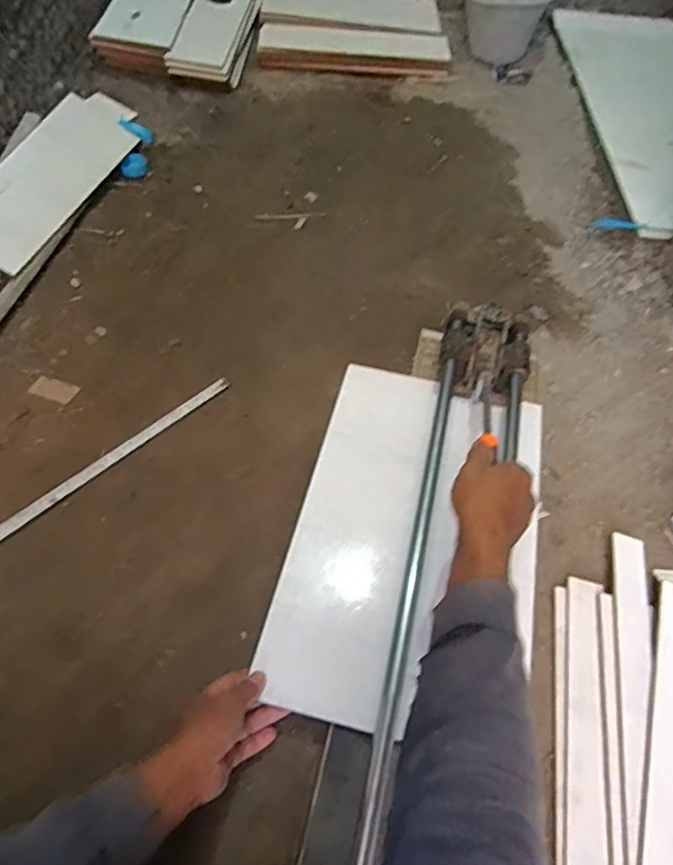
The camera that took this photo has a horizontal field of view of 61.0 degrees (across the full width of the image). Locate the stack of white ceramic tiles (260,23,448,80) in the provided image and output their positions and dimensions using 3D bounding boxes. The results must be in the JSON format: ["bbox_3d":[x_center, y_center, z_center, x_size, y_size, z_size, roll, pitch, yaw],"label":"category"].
[{"bbox_3d":[0.055,-1.091,1.635,0.529,0.039,0.230,1,55,-4],"label":"stack of white ceramic tiles"}]

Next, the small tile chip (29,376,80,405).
[{"bbox_3d":[-0.446,-0.067,0.902,0.070,0.004,0.038,19,56,9],"label":"small tile chip"}]

